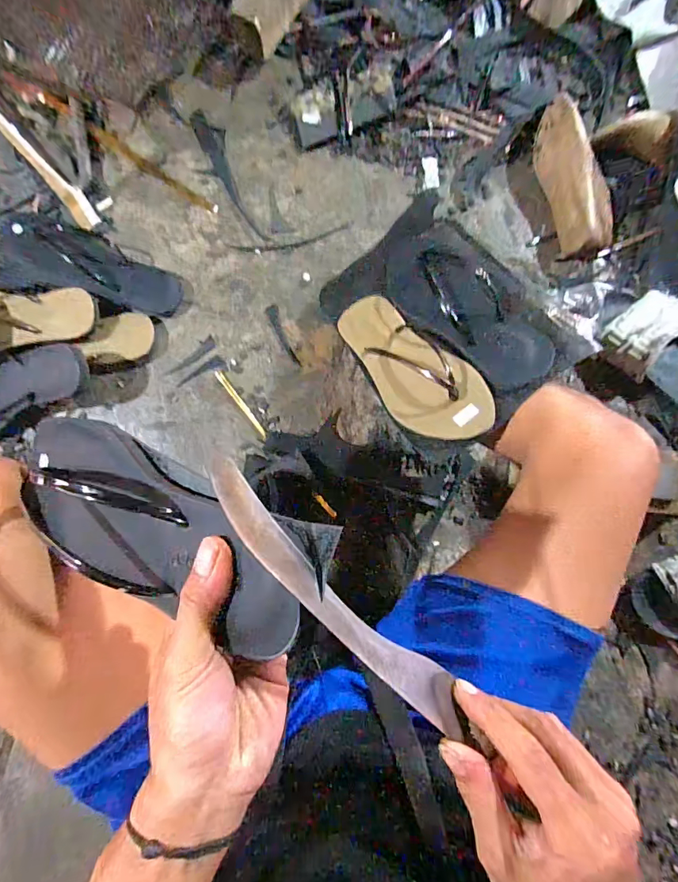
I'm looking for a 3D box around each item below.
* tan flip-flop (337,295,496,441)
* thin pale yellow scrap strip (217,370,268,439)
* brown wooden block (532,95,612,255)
[{"bbox_3d":[0.072,-0.091,0.491,0.091,0.039,0.229,-35,59,-4],"label":"tan flip-flop"},{"bbox_3d":[-0.141,-0.052,0.646,0.011,0.004,0.120,-36,85,-4],"label":"thin pale yellow scrap strip"},{"bbox_3d":[0.350,-0.388,0.658,0.081,0.060,0.222,-15,84,-2],"label":"brown wooden block"}]

